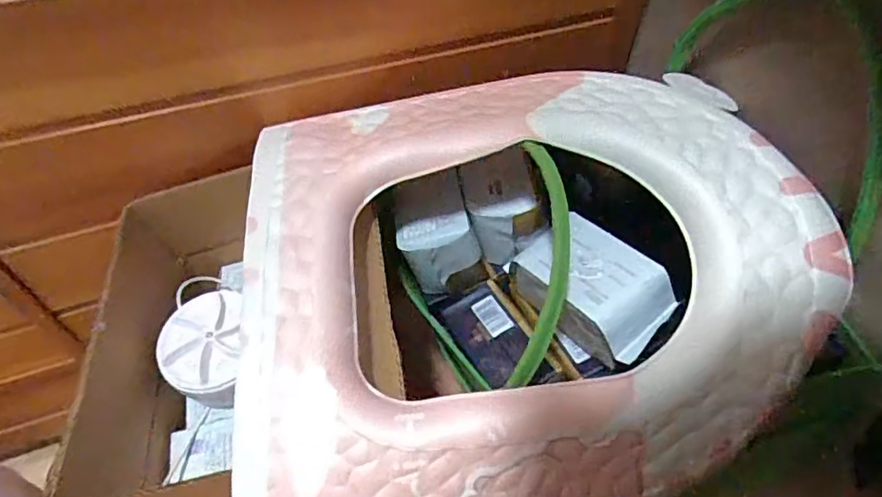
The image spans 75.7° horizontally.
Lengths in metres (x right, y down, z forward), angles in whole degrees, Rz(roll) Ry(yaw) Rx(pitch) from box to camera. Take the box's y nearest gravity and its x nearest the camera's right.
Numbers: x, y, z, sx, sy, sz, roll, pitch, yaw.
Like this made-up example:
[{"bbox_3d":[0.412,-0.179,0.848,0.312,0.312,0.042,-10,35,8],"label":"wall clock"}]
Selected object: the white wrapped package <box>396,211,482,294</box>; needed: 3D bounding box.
[{"bbox_3d":[-0.003,0.007,0.483,0.060,0.065,0.035,-16,53,-13],"label":"white wrapped package"}]

